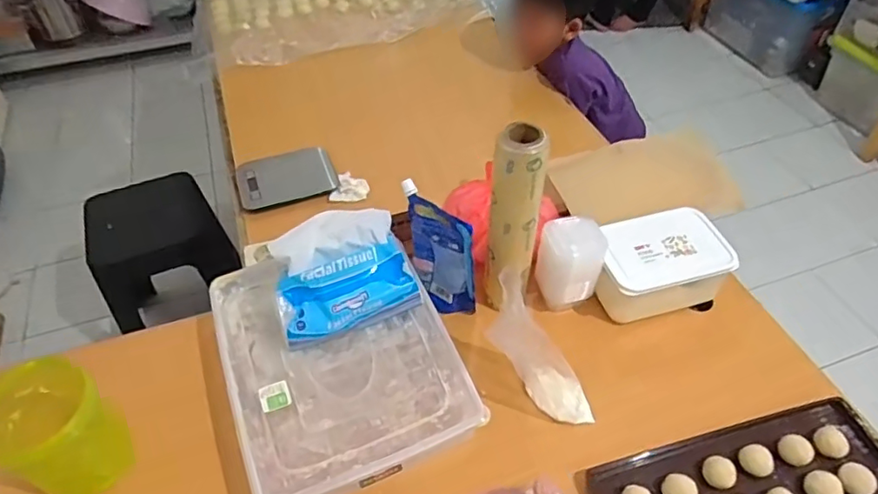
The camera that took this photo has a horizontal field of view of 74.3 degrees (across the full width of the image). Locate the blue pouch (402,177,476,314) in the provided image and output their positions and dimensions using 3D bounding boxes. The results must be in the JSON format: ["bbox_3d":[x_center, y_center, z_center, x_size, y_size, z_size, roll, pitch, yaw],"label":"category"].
[{"bbox_3d":[0.001,0.008,0.829,0.044,0.183,0.127,-26,52,-21],"label":"blue pouch"}]

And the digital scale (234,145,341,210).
[{"bbox_3d":[-0.284,-0.133,1.083,0.175,0.020,0.133,-14,49,-11],"label":"digital scale"}]

